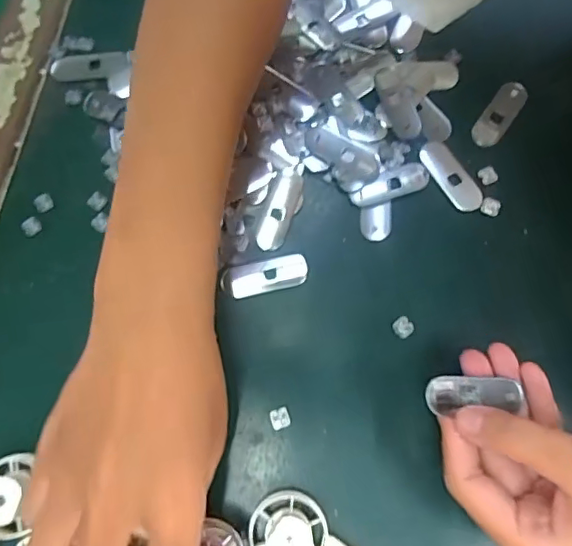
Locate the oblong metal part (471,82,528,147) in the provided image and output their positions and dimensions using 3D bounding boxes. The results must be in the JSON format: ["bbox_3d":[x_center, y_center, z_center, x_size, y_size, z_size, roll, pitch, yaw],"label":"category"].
[{"bbox_3d":[0.136,-0.101,0.357,0.018,0.006,0.050,34,78,8],"label":"oblong metal part"}]

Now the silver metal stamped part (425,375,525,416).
[{"bbox_3d":[0.087,0.057,0.262,0.045,0.007,0.017,0,76,-6],"label":"silver metal stamped part"}]

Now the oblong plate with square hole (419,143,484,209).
[{"bbox_3d":[0.101,-0.060,0.345,0.019,0.004,0.050,-33,78,-8],"label":"oblong plate with square hole"}]

